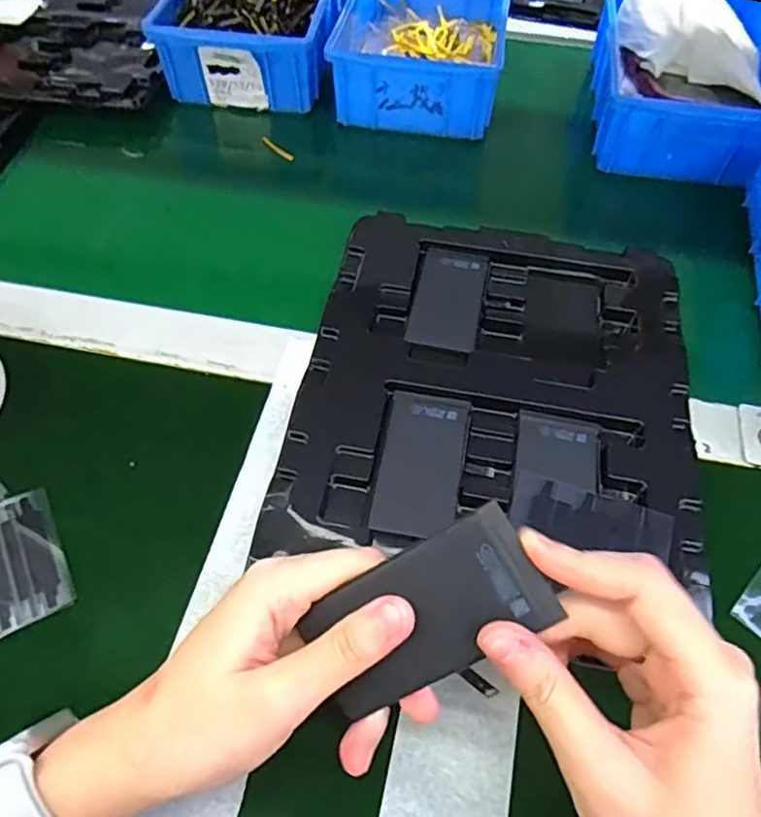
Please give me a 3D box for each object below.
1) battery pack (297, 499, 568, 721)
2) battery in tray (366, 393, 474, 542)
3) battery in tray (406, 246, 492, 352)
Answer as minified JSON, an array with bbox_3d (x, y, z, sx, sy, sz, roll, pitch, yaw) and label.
[{"bbox_3d":[0.015,0.072,0.220,0.085,0.005,0.043,-33,84,14],"label":"battery pack"},{"bbox_3d":[0.023,0.028,0.343,0.044,0.004,0.086,10,58,6],"label":"battery in tray"},{"bbox_3d":[0.046,-0.073,0.415,0.043,0.005,0.089,11,58,7],"label":"battery in tray"}]

